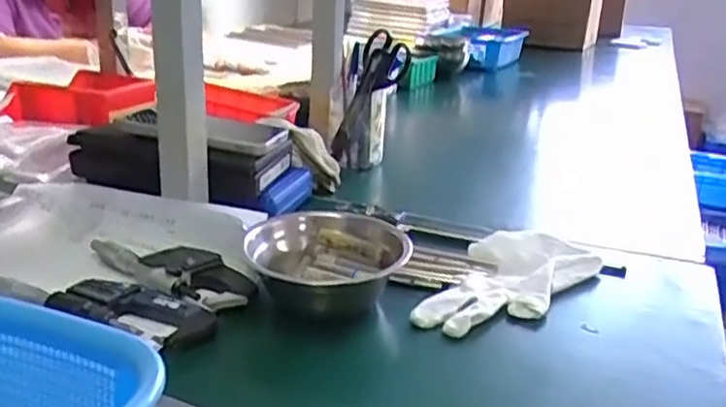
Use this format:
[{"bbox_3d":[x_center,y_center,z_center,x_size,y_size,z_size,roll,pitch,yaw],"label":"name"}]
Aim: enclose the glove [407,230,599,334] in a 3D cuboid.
[{"bbox_3d":[0.119,0.062,0.565,0.098,0.033,0.158,14,23,27],"label":"glove"}]

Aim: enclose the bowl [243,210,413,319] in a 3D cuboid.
[{"bbox_3d":[-0.025,0.047,0.558,0.115,0.048,0.115,2,20,-1],"label":"bowl"}]

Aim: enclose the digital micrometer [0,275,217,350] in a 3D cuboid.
[{"bbox_3d":[-0.195,0.074,0.508,0.182,0.024,0.050,12,24,13],"label":"digital micrometer"}]

